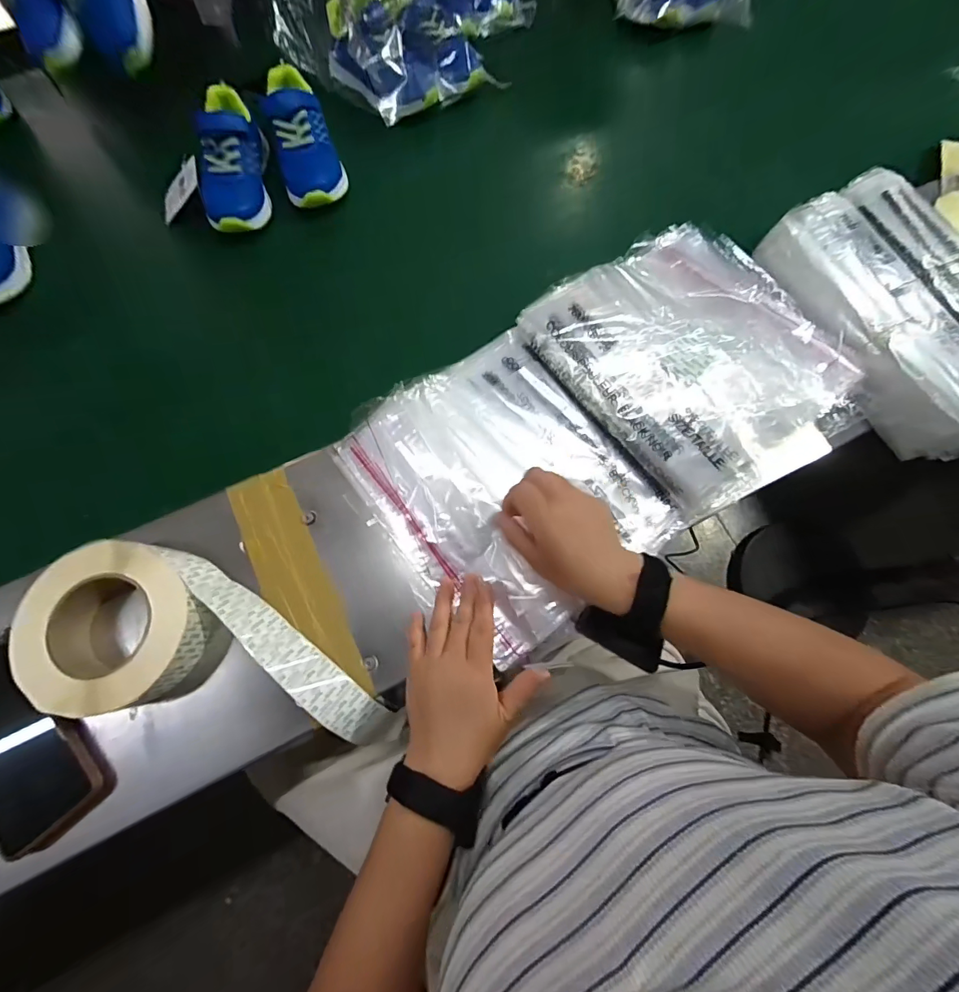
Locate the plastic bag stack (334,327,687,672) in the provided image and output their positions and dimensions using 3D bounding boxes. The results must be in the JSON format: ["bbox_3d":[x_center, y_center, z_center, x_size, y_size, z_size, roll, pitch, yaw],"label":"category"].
[{"bbox_3d":[0.026,-0.018,0.426,0.230,0.020,0.274,-37,78,-10],"label":"plastic bag stack"}]

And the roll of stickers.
[{"bbox_3d":[-0.220,0.126,0.377,0.306,0.066,0.131,9,75,1],"label":"roll of stickers"}]

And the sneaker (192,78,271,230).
[{"bbox_3d":[-0.297,-0.410,0.530,0.075,0.077,0.176,-4,86,-1],"label":"sneaker"}]

